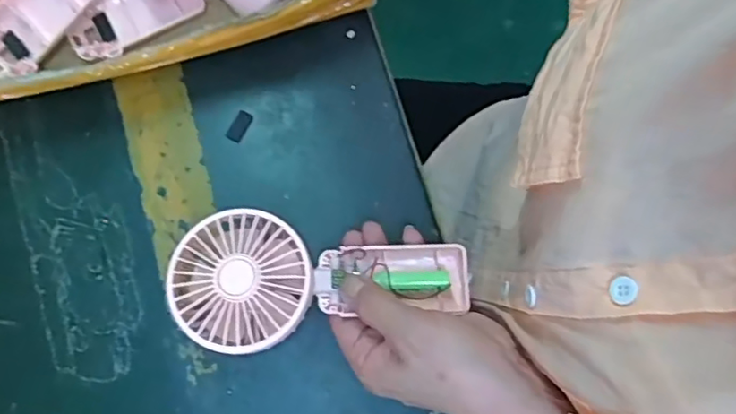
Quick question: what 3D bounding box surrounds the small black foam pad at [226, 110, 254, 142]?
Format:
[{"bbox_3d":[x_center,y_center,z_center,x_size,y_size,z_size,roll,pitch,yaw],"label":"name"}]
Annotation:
[{"bbox_3d":[-0.094,-0.060,0.439,0.012,0.004,0.023,28,78,5],"label":"small black foam pad"}]

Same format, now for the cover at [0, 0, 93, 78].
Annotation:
[{"bbox_3d":[-0.231,-0.129,0.414,0.094,0.021,0.042,-43,81,11],"label":"cover"}]

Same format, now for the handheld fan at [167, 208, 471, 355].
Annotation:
[{"bbox_3d":[-0.029,0.046,0.386,0.183,0.030,0.083,1,77,-8],"label":"handheld fan"}]

